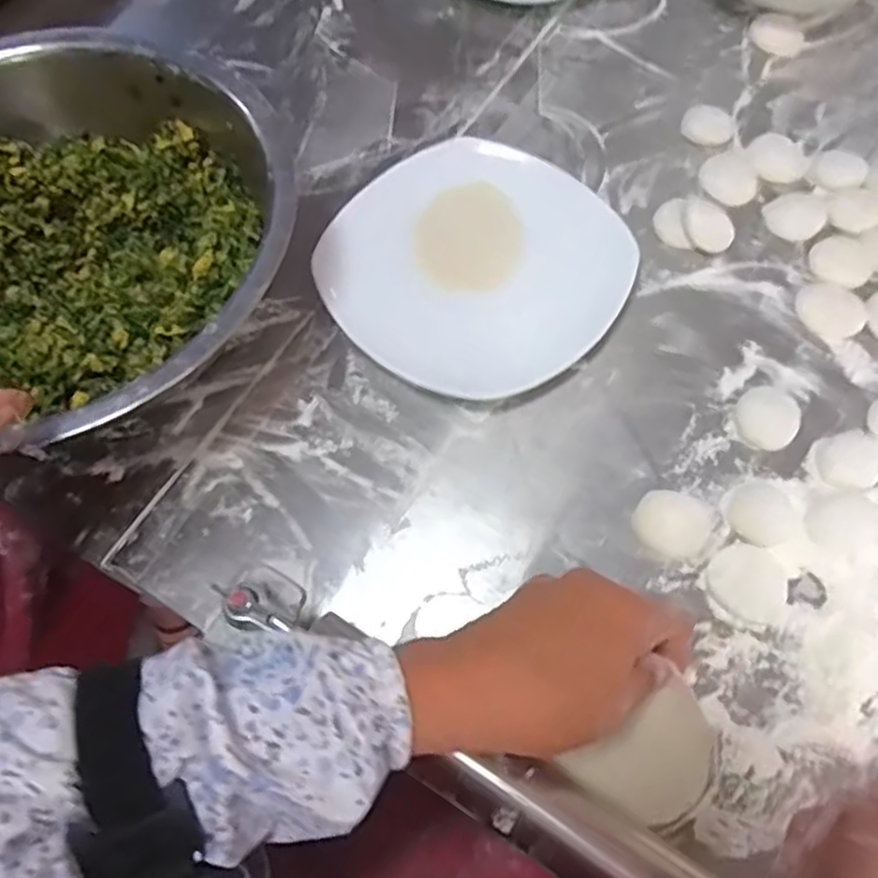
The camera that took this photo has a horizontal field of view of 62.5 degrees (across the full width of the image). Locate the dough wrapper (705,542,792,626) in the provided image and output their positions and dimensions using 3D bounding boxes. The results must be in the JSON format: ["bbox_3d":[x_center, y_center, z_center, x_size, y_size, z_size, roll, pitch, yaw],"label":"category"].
[{"bbox_3d":[0.160,0.073,0.373,0.040,0.005,0.039,31,71,15],"label":"dough wrapper"}]

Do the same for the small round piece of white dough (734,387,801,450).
[{"bbox_3d":[0.187,-0.013,0.412,0.034,0.004,0.040,30,71,15],"label":"small round piece of white dough"}]

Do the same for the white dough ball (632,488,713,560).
[{"bbox_3d":[0.125,0.044,0.384,0.038,0.012,0.035,-1,66,2],"label":"white dough ball"}]

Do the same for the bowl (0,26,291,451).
[{"bbox_3d":[-0.213,-0.110,0.422,0.272,0.101,0.242,11,67,8],"label":"bowl"}]

